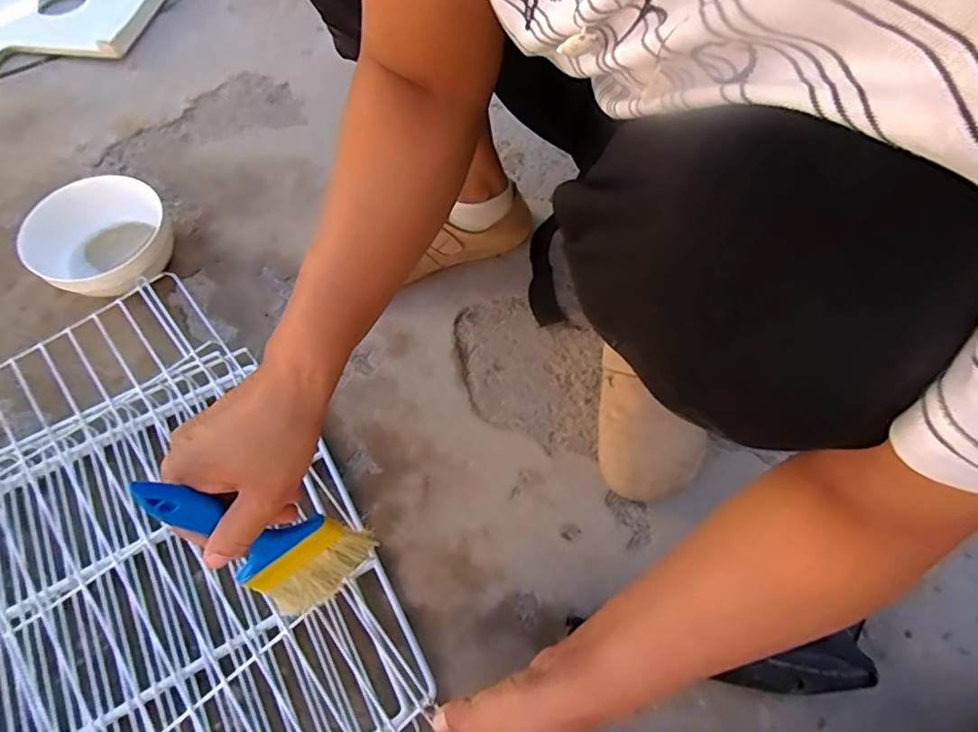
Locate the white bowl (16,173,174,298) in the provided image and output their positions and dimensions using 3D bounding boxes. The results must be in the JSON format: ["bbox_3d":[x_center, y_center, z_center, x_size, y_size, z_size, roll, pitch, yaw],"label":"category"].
[{"bbox_3d":[-0.418,-0.135,0.575,0.135,0.075,0.135,1,63,-2],"label":"white bowl"}]

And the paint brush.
[{"bbox_3d":[-0.145,0.111,0.333,0.076,0.179,0.019,-39,49,-10],"label":"paint brush"}]

